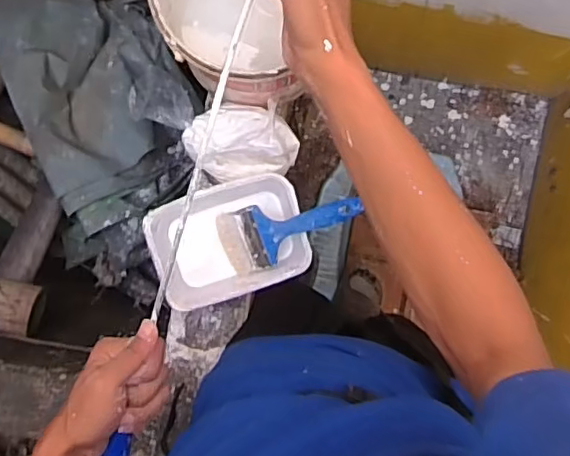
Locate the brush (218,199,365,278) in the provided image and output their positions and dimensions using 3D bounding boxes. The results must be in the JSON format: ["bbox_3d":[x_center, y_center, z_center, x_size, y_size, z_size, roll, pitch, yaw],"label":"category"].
[{"bbox_3d":[0.003,0.000,0.680,0.187,0.014,0.074,-18,94,28],"label":"brush"}]

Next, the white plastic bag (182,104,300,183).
[{"bbox_3d":[-0.051,-0.097,0.686,0.131,0.061,0.085,10,92,-2],"label":"white plastic bag"}]

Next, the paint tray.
[{"bbox_3d":[-0.065,0.015,0.699,0.173,0.056,0.124,-17,93,-1],"label":"paint tray"}]

